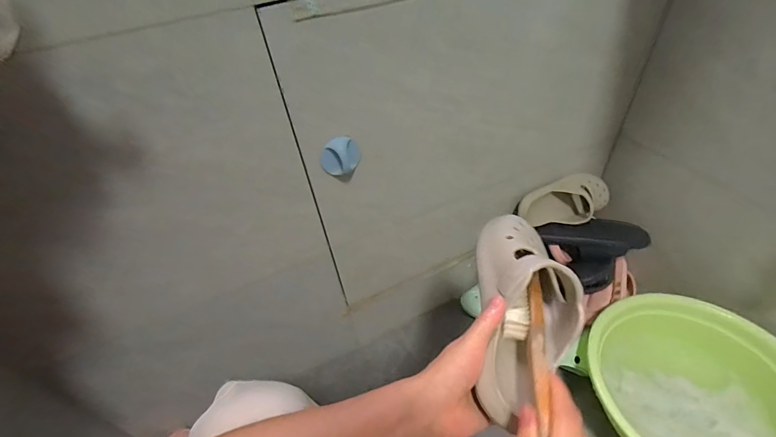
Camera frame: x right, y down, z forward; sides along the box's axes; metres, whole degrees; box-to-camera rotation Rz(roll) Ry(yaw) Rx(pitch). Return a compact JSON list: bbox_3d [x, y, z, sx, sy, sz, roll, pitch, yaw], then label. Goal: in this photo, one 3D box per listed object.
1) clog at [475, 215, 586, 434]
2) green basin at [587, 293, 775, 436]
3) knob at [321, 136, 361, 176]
[{"bbox_3d":[0.143,0.090,0.380,0.107,0.092,0.231,9,48,17],"label":"clog"},{"bbox_3d":[0.556,0.301,0.649,0.340,0.166,0.357,-4,41,3],"label":"green basin"},{"bbox_3d":[-0.065,-0.092,0.526,0.062,0.054,0.022,-30,47,-25],"label":"knob"}]

